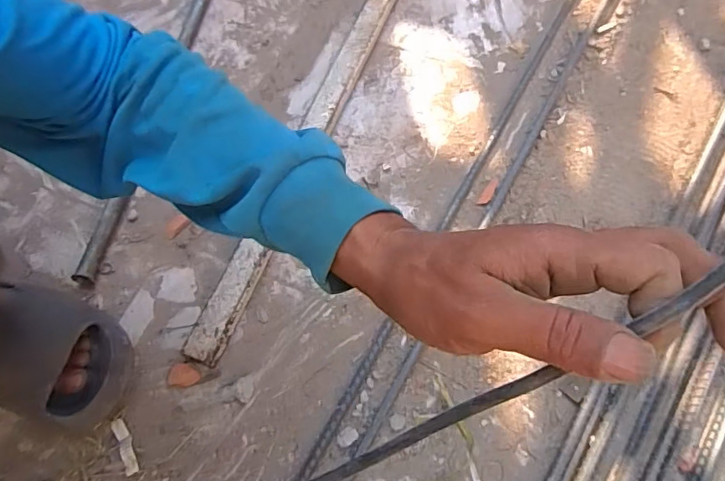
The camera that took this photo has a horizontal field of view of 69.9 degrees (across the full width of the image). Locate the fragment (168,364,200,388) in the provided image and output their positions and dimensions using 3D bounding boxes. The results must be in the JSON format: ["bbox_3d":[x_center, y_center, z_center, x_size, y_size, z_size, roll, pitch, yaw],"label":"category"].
[{"bbox_3d":[-0.192,0.147,0.561,0.032,0.008,0.024,9,65,5],"label":"fragment"}]

